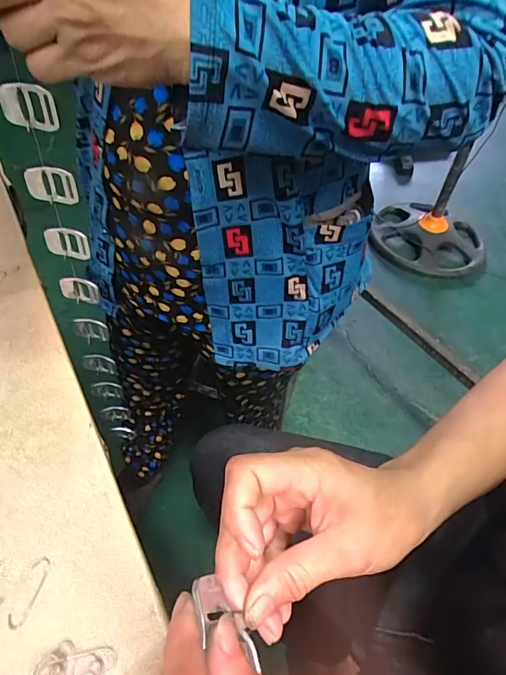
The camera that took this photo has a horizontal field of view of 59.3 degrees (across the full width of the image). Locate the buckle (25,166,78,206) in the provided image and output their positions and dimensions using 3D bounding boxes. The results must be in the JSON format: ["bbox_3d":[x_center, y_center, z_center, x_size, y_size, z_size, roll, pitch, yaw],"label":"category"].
[{"bbox_3d":[-0.156,-0.118,0.343,0.040,0.031,0.004,6,50,2],"label":"buckle"}]

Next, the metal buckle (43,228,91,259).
[{"bbox_3d":[-0.158,-0.080,0.378,0.037,0.029,0.004,5,50,1],"label":"metal buckle"}]

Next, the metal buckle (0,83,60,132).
[{"bbox_3d":[-0.152,-0.156,0.299,0.041,0.029,0.005,12,50,5],"label":"metal buckle"}]

